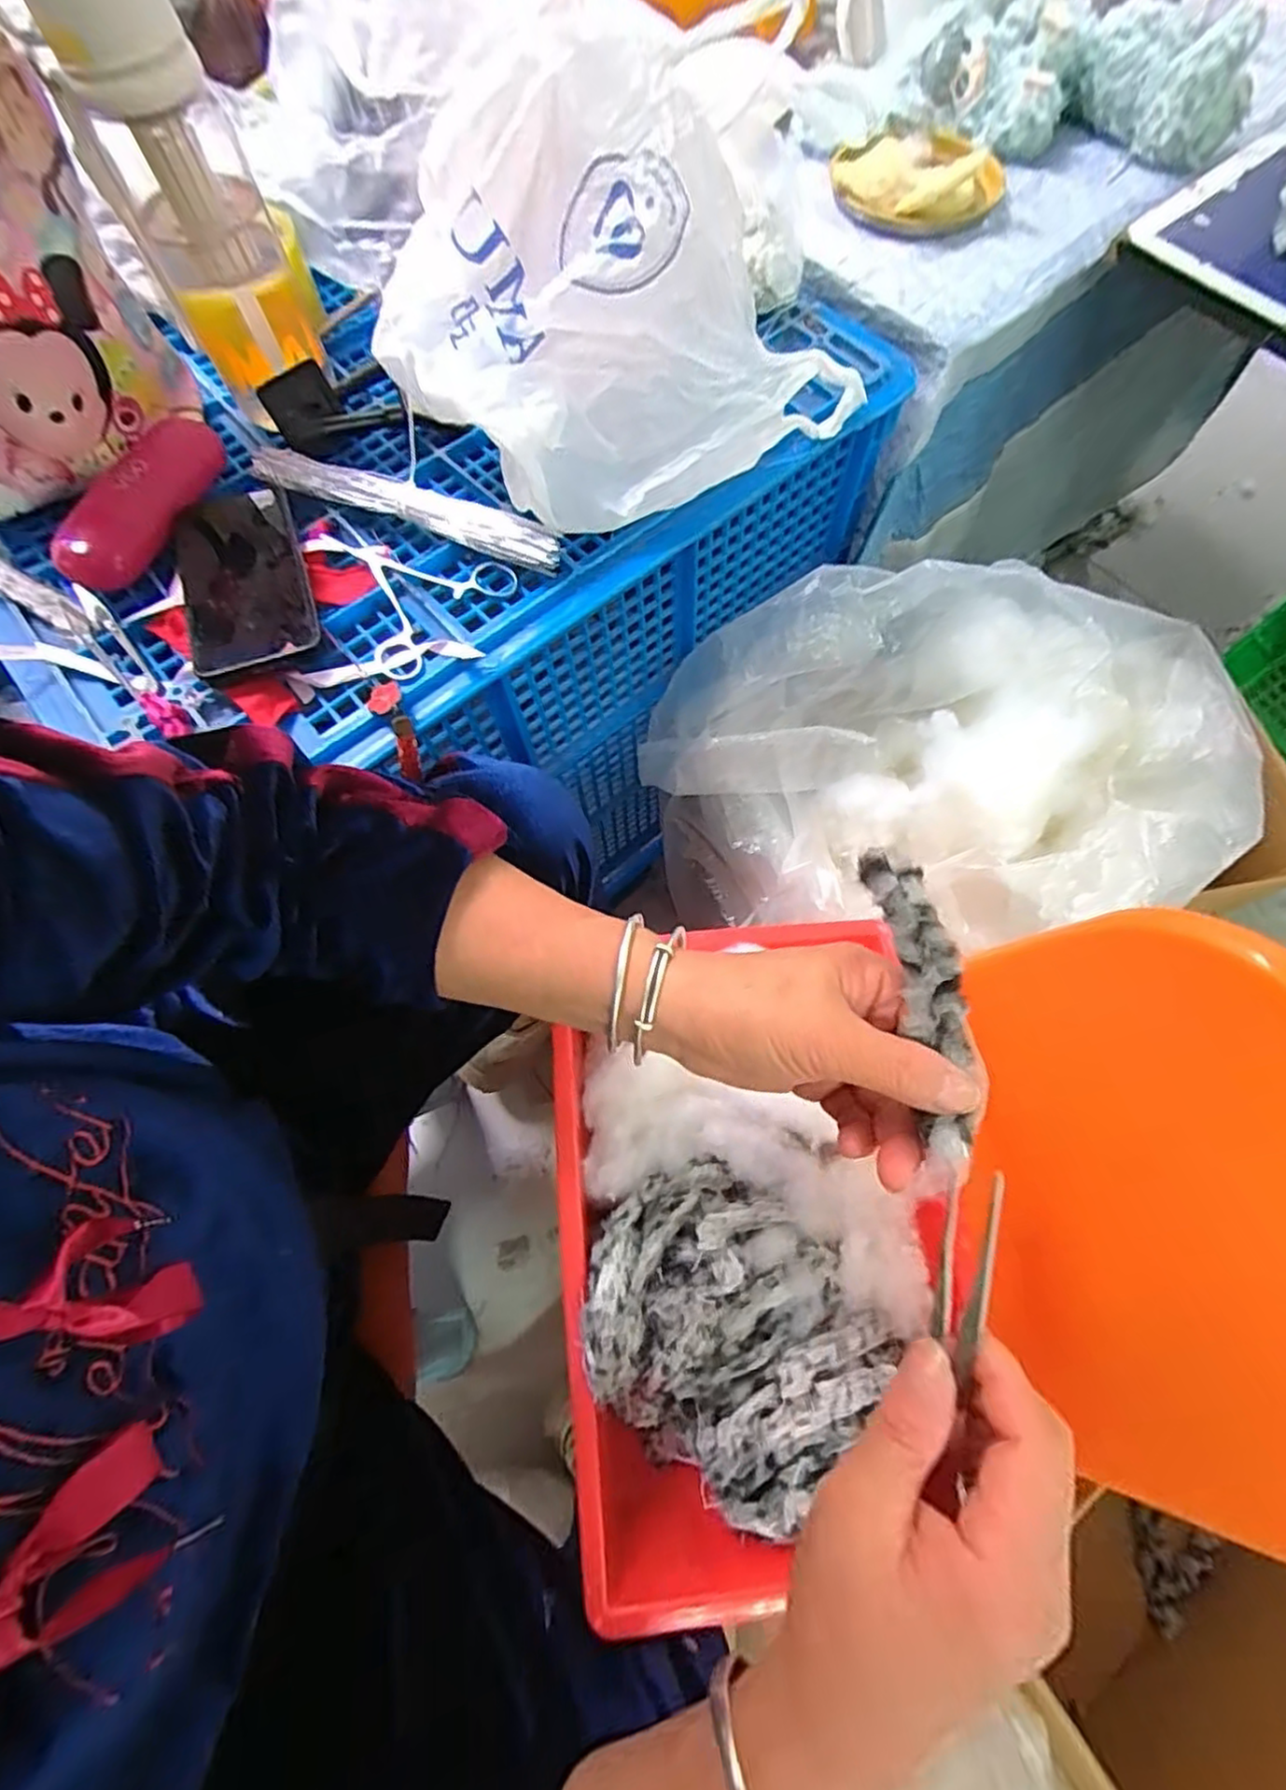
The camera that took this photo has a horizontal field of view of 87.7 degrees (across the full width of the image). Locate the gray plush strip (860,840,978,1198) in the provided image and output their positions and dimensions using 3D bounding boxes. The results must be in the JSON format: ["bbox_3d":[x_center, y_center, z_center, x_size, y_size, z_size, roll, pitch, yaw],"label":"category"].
[{"bbox_3d":[0.111,0.042,0.259,0.025,0.014,0.124,-7,77,-1],"label":"gray plush strip"}]

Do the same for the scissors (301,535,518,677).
[{"bbox_3d":[-0.168,-0.219,0.464,0.133,0.018,0.112,42,76,15],"label":"scissors"}]

